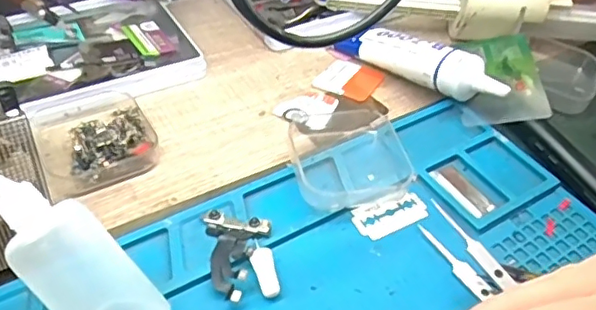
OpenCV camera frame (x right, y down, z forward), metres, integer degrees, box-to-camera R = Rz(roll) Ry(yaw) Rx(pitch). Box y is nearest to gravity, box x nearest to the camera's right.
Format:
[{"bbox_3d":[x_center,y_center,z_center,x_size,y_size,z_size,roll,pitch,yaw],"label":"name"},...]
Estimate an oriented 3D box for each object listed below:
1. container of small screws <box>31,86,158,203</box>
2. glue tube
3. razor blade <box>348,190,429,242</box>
[{"bbox_3d":[-0.117,-0.014,0.329,0.062,0.016,0.067,-17,49,-22],"label":"container of small screws"},{"bbox_3d":[0.081,-0.065,0.389,0.124,0.023,0.025,27,47,36],"label":"glue tube"},{"bbox_3d":[0.050,0.032,0.312,0.041,0.004,0.022,-18,45,-18],"label":"razor blade"}]

